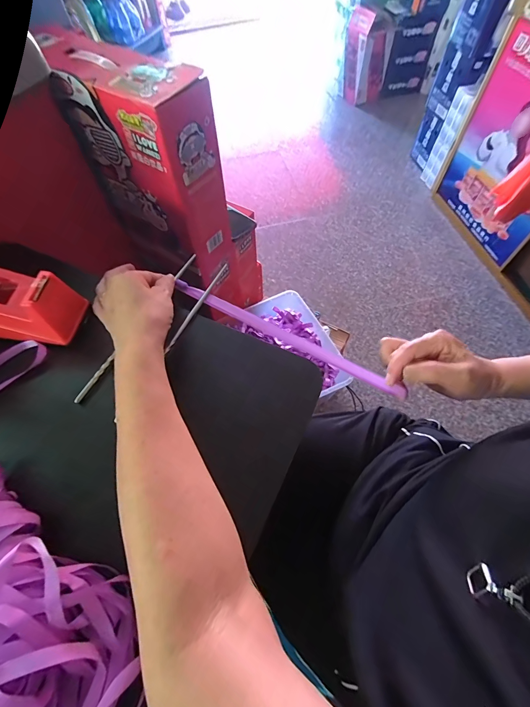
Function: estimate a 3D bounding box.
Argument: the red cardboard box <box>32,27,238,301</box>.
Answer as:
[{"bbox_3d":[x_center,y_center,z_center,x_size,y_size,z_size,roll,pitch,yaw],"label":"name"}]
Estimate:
[{"bbox_3d":[-0.200,-0.317,0.566,0.253,0.318,0.117,33,67,18],"label":"red cardboard box"}]

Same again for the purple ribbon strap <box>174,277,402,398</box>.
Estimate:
[{"bbox_3d":[0.019,-0.022,0.355,0.284,0.012,0.012,27,65,14],"label":"purple ribbon strap"}]

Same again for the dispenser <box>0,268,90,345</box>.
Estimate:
[{"bbox_3d":[-0.283,-0.056,0.331,0.152,0.062,0.062,7,62,5],"label":"dispenser"}]

